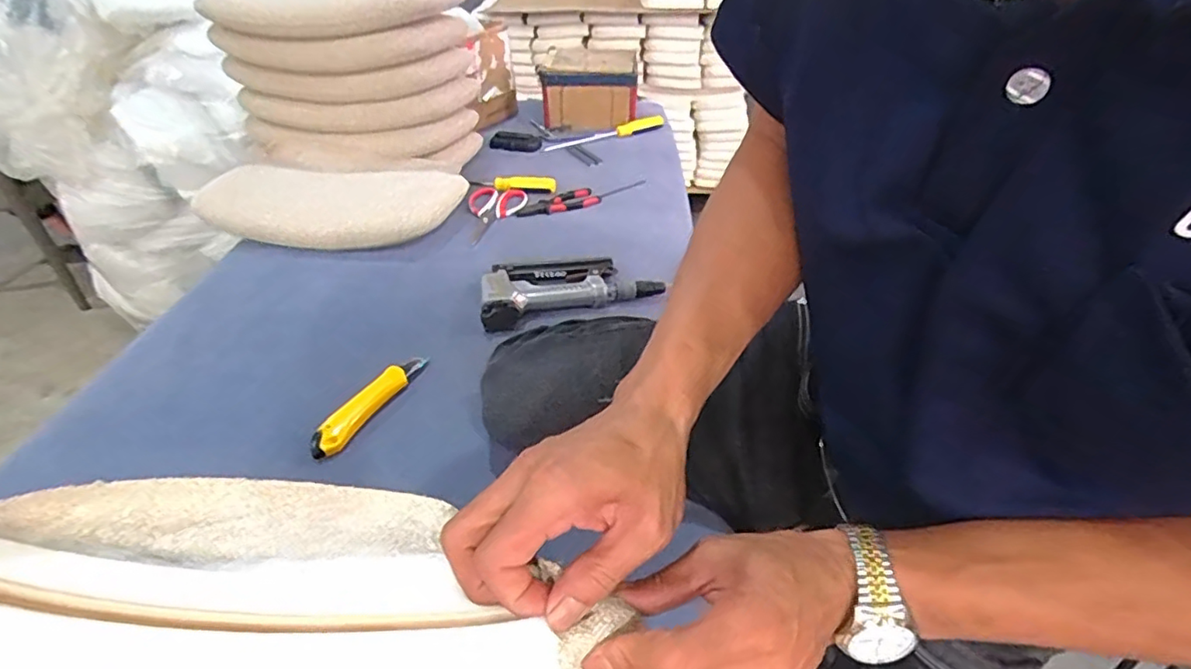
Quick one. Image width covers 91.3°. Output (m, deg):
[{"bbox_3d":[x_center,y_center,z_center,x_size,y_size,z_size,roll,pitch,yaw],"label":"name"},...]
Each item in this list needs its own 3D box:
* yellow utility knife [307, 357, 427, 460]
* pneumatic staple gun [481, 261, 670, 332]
[{"bbox_3d":[-0.254,0.073,0.654,0.034,0.015,0.163,17,42,22],"label":"yellow utility knife"},{"bbox_3d":[-0.043,-0.079,0.825,0.254,0.042,0.124,-13,40,-14],"label":"pneumatic staple gun"}]

